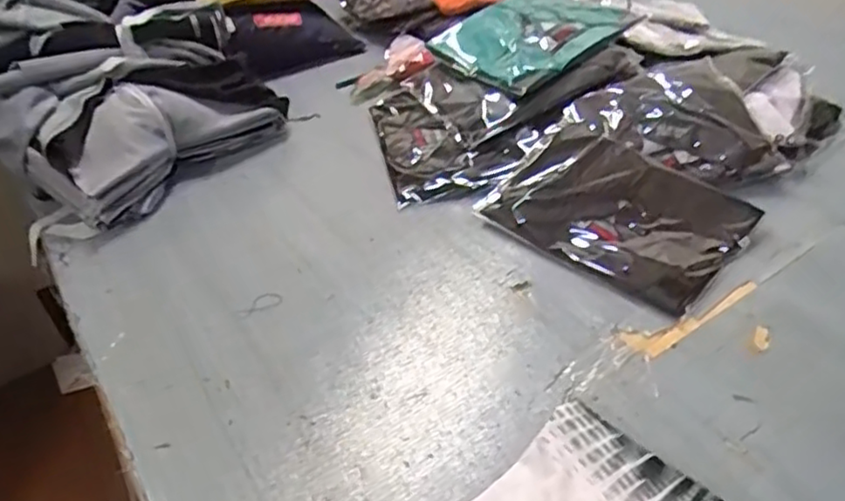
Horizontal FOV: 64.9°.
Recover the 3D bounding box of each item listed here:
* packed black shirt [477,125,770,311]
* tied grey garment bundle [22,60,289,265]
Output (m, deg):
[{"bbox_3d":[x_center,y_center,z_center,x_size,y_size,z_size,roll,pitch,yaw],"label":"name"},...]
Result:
[{"bbox_3d":[0.205,-0.047,0.701,0.191,0.037,0.249,-32,46,-28],"label":"packed black shirt"},{"bbox_3d":[-0.345,-0.145,0.828,0.152,0.108,0.334,20,46,29],"label":"tied grey garment bundle"}]

